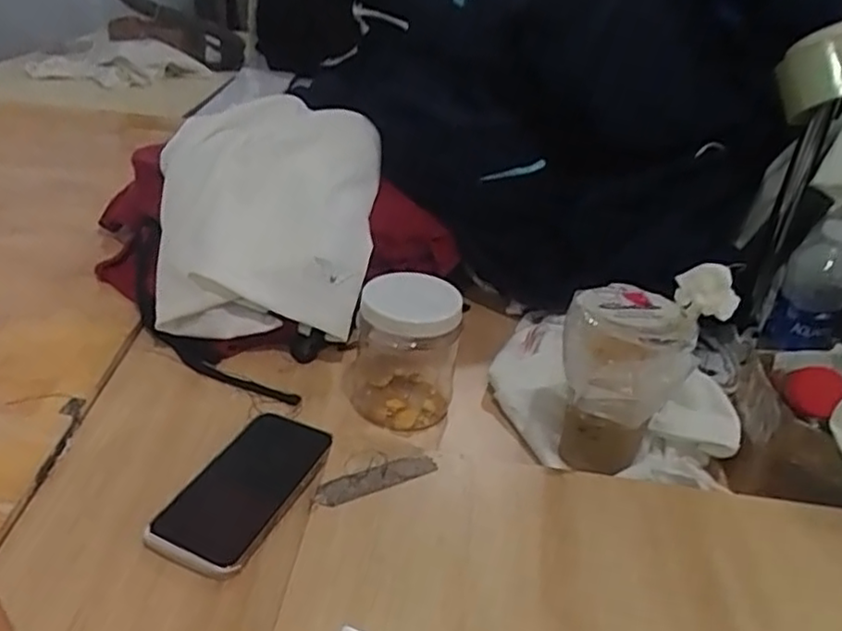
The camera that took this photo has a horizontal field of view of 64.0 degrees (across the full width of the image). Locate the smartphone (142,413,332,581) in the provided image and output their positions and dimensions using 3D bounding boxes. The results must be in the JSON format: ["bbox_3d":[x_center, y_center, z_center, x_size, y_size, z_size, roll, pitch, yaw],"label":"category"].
[{"bbox_3d":[-0.139,0.138,0.549,0.079,0.012,0.166,22,31,9],"label":"smartphone"}]

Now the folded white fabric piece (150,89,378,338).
[{"bbox_3d":[-0.181,-0.135,0.812,0.246,0.164,0.346,5,30,-4],"label":"folded white fabric piece"}]

